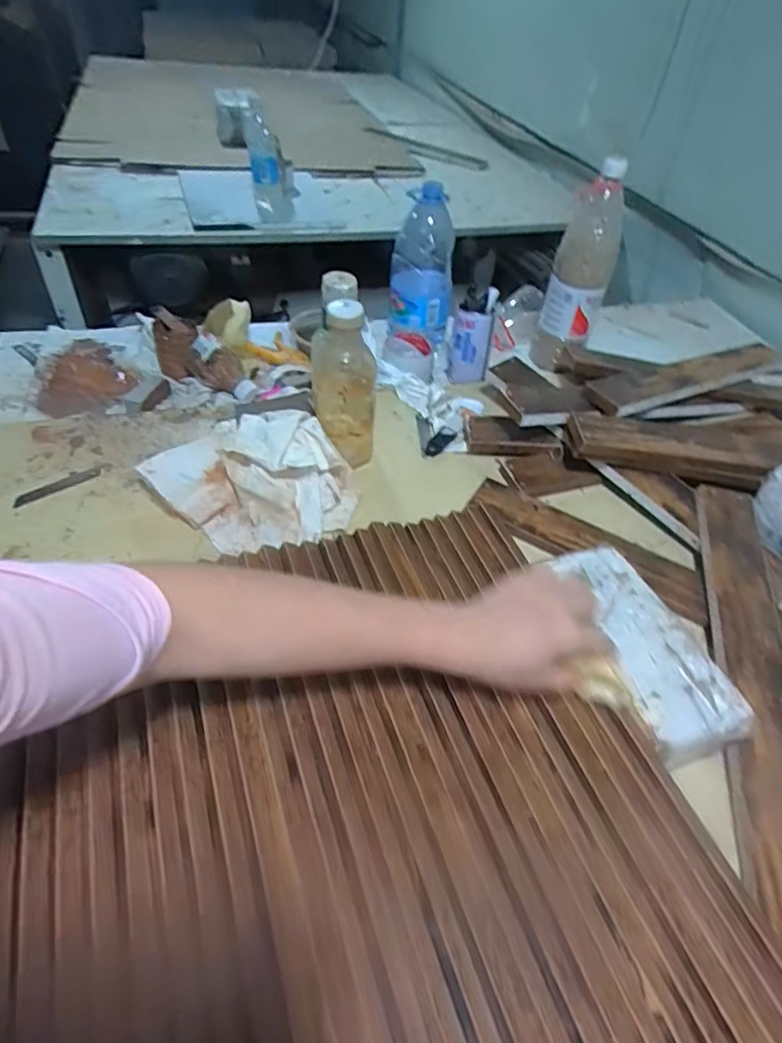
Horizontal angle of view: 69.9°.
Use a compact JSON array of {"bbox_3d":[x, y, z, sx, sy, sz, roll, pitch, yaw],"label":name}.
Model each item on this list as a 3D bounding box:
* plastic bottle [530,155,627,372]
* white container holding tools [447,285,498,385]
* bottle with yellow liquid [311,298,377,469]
[{"bbox_3d":[0.286,-0.366,0.857,0.080,0.300,0.086,18,49,10],"label":"plastic bottle"},{"bbox_3d":[0.123,-0.277,0.865,0.065,0.139,0.041,9,48,2],"label":"white container holding tools"},{"bbox_3d":[-0.058,-0.165,0.668,0.070,0.204,0.084,-3,49,-8],"label":"bottle with yellow liquid"}]

